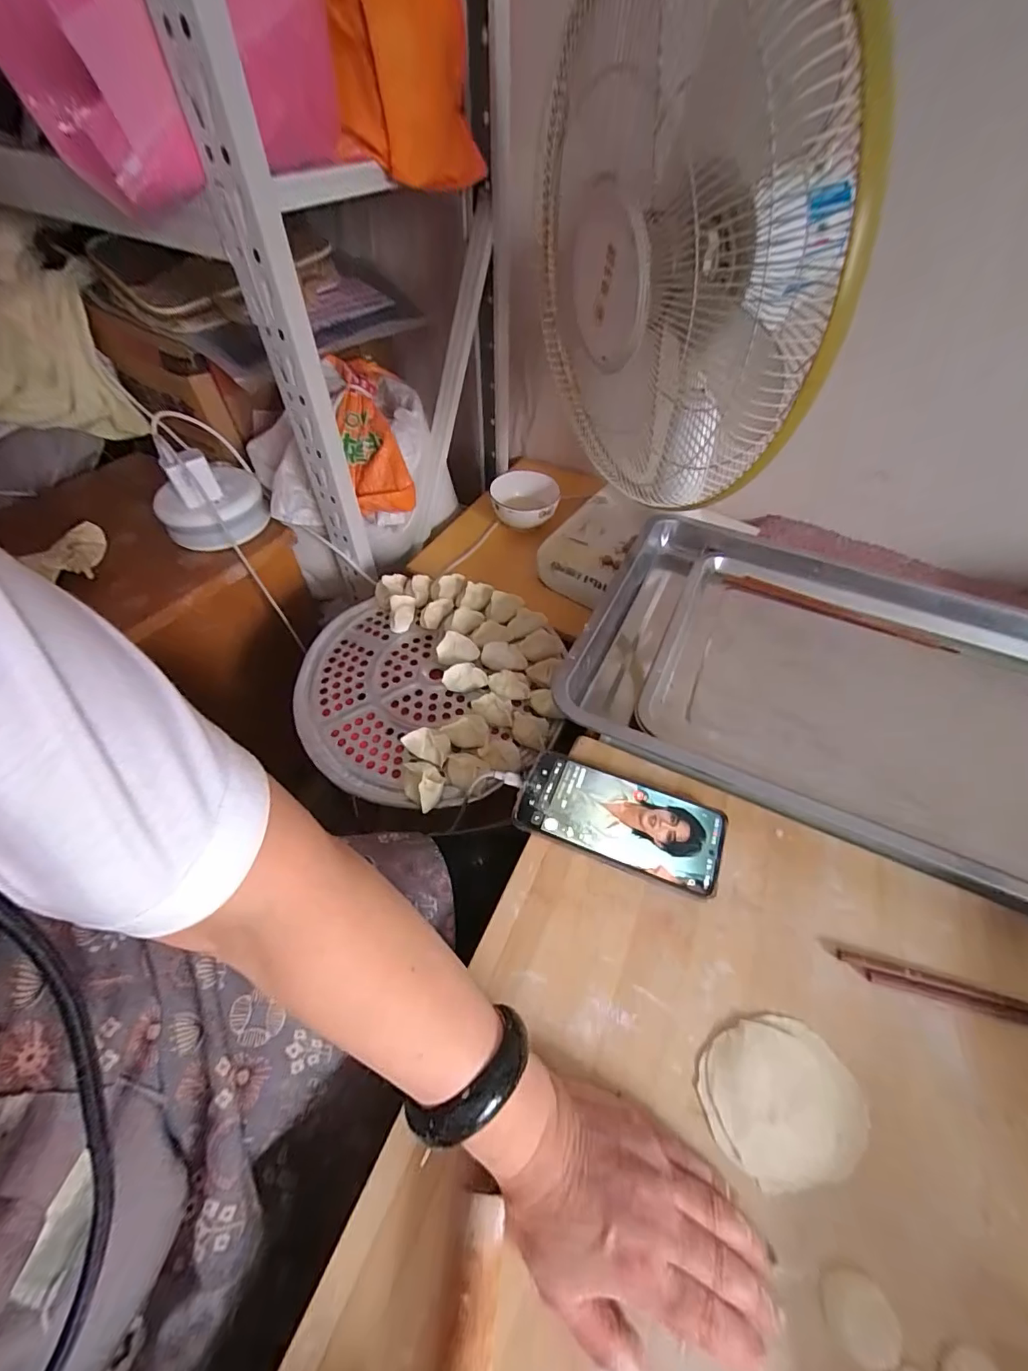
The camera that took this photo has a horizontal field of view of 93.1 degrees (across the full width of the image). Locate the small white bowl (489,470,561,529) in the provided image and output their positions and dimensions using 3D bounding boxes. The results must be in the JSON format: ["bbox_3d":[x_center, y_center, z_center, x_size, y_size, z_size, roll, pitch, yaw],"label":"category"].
[{"bbox_3d":[0.015,-0.303,0.803,0.112,0.049,0.106,1,52,-1],"label":"small white bowl"}]

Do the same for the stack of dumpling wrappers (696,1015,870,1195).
[{"bbox_3d":[0.167,0.255,0.301,0.096,0.008,0.078,-7,53,-6],"label":"stack of dumpling wrappers"}]

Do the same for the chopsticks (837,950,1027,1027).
[{"bbox_3d":[0.360,0.225,0.329,0.257,0.004,0.017,13,53,8],"label":"chopsticks"}]

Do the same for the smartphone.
[{"bbox_3d":[0.086,0.112,0.406,0.164,0.015,0.076,18,54,12],"label":"smartphone"}]

